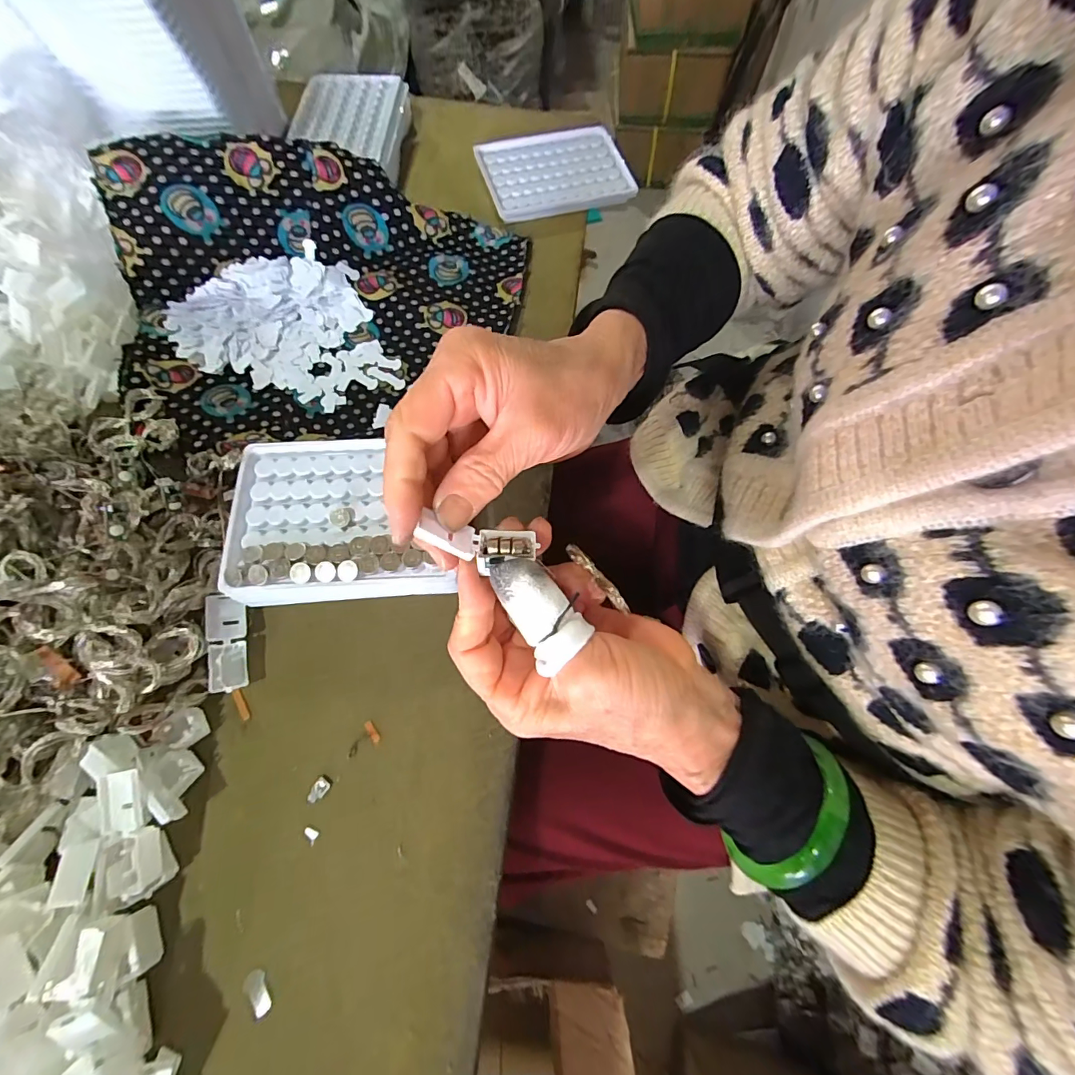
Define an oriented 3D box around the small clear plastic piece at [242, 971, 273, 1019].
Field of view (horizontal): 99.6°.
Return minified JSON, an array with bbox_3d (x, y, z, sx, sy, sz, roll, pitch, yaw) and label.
[{"bbox_3d":[-0.133,0.216,0.214,0.010,0.004,0.018,-29,73,-11],"label":"small clear plastic piece"}]

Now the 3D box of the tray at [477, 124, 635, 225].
[{"bbox_3d":[0.017,-0.344,0.423,0.131,0.006,0.098,-14,71,-7],"label":"tray"}]

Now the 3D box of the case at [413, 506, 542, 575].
[{"bbox_3d":[-0.026,0.002,0.198,0.050,0.014,0.019,8,68,-24],"label":"case"}]

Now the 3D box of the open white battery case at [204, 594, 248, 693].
[{"bbox_3d":[-0.179,0.061,0.263,0.018,0.014,0.055,-12,71,-6],"label":"open white battery case"}]

